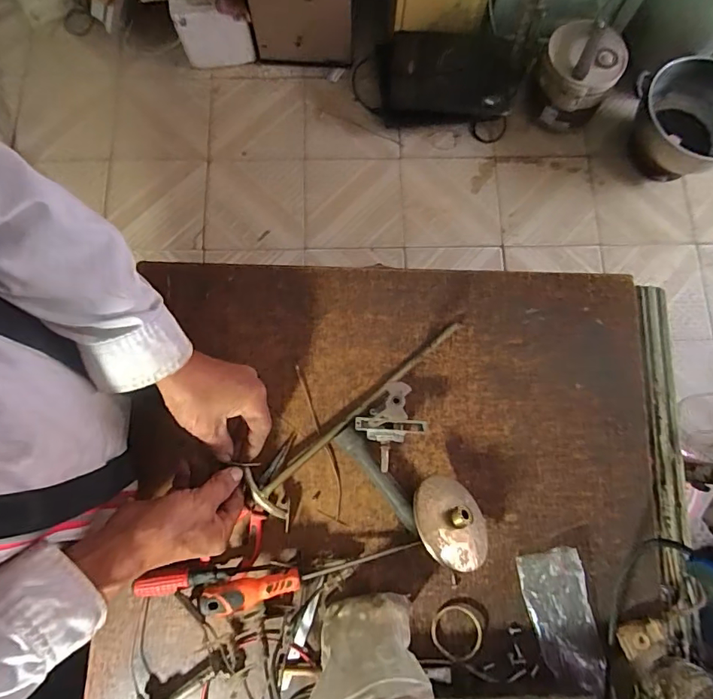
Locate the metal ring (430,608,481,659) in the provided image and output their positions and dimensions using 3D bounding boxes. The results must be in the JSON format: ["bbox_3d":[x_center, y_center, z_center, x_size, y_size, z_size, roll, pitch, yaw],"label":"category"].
[{"bbox_3d":[0.101,0.287,0.485,0.051,0.009,0.048,0,78,-1],"label":"metal ring"}]

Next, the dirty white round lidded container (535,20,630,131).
[{"bbox_3d":[0.600,-0.750,1.341,0.205,0.228,0.208,25,78,4],"label":"dirty white round lidded container"}]

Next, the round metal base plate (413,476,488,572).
[{"bbox_3d":[0.100,0.168,0.473,0.094,0.020,0.090,26,41,-25],"label":"round metal base plate"}]

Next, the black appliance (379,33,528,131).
[{"bbox_3d":[0.259,-0.774,1.390,0.398,0.155,0.260,3,78,-1],"label":"black appliance"}]

